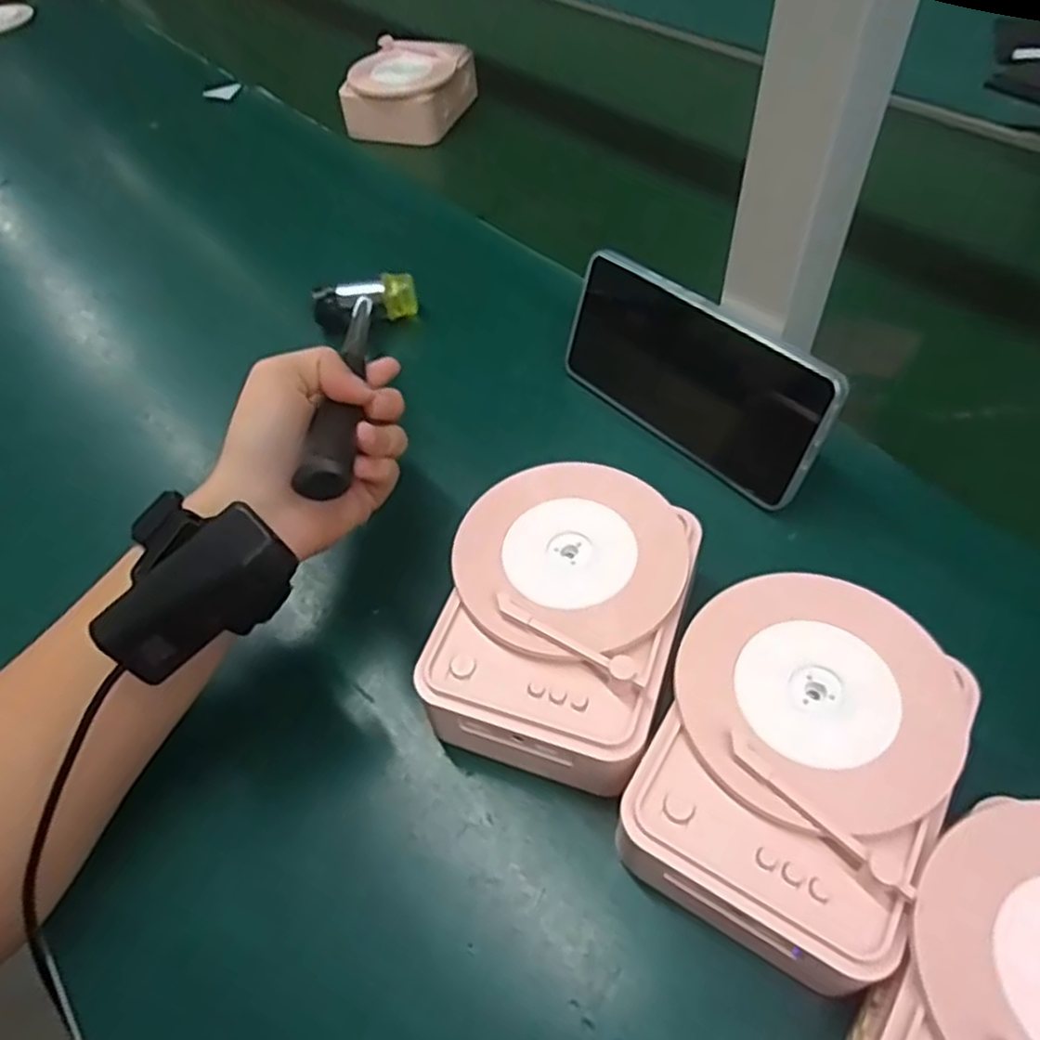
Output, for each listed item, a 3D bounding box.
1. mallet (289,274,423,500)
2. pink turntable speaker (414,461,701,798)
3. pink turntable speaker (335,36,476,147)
[{"bbox_3d":[-0.090,-0.086,0.397,0.062,0.026,0.260,-9,31,-1],"label":"mallet"},{"bbox_3d":[0.019,0.040,0.326,0.098,0.048,0.131,13,54,16],"label":"pink turntable speaker"},{"bbox_3d":[-0.105,-0.414,0.709,0.105,0.049,0.118,7,52,12],"label":"pink turntable speaker"}]

